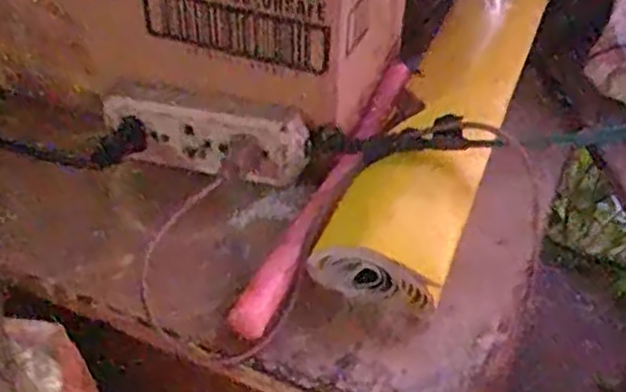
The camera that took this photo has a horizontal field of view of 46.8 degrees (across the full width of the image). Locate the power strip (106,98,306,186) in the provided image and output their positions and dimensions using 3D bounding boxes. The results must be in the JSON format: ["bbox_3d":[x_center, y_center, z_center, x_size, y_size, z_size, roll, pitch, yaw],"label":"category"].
[{"bbox_3d":[-0.071,-0.035,0.473,0.133,0.046,0.025,11,43,12],"label":"power strip"}]

